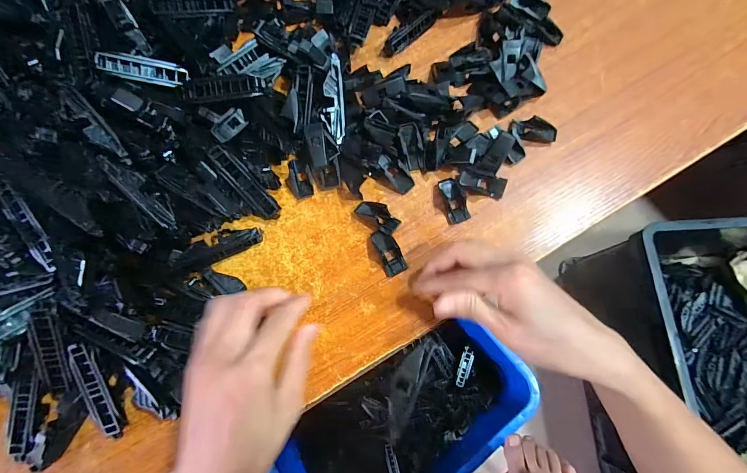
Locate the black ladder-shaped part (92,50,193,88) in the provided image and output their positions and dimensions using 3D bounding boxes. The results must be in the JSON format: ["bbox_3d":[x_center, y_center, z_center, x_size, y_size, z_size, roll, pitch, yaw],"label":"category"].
[{"bbox_3d":[-0.203,-0.148,0.312,0.068,0.006,0.023,0,76,-28],"label":"black ladder-shaped part"}]

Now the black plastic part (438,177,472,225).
[{"bbox_3d":[0.073,-0.033,0.319,0.020,0.008,0.042,-13,74,-2],"label":"black plastic part"}]

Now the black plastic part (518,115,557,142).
[{"bbox_3d":[0.154,-0.099,0.331,0.034,0.009,0.022,12,75,5],"label":"black plastic part"}]

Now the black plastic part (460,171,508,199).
[{"bbox_3d":[0.098,-0.047,0.318,0.040,0.012,0.017,15,75,6],"label":"black plastic part"}]

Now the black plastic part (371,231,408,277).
[{"bbox_3d":[0.014,0.013,0.308,0.019,0.009,0.041,-23,75,-5],"label":"black plastic part"}]

